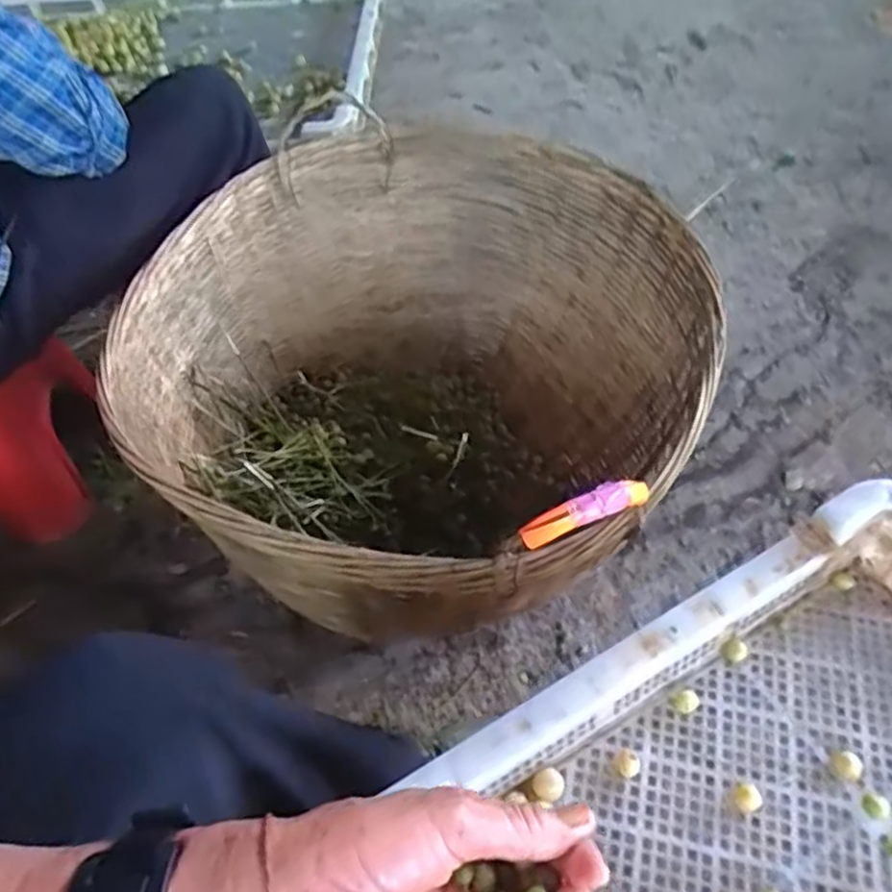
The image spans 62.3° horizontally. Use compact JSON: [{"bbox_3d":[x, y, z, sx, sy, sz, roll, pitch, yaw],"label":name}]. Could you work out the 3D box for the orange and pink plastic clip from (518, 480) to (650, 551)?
[{"bbox_3d":[0.102,0.046,0.528,0.101,0.028,0.018,-20,51,-12],"label":"orange and pink plastic clip"}]

